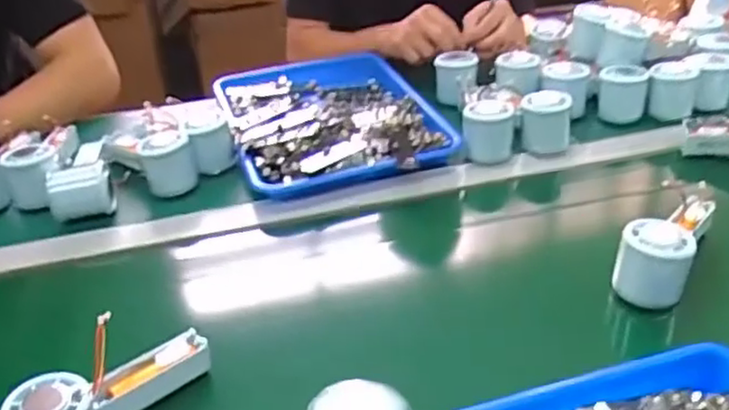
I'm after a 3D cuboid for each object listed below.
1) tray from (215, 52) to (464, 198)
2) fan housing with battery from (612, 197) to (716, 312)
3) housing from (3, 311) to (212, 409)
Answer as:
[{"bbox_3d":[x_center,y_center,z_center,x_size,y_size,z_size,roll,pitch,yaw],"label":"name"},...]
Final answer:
[{"bbox_3d":[-0.048,-0.121,0.878,0.249,0.044,0.334,-13,35,-13],"label":"tray"},{"bbox_3d":[0.273,0.032,0.620,0.058,0.063,0.115,19,40,30],"label":"fan housing with battery"},{"bbox_3d":[-0.193,0.138,0.513,0.047,0.077,0.156,21,29,32],"label":"housing"}]

